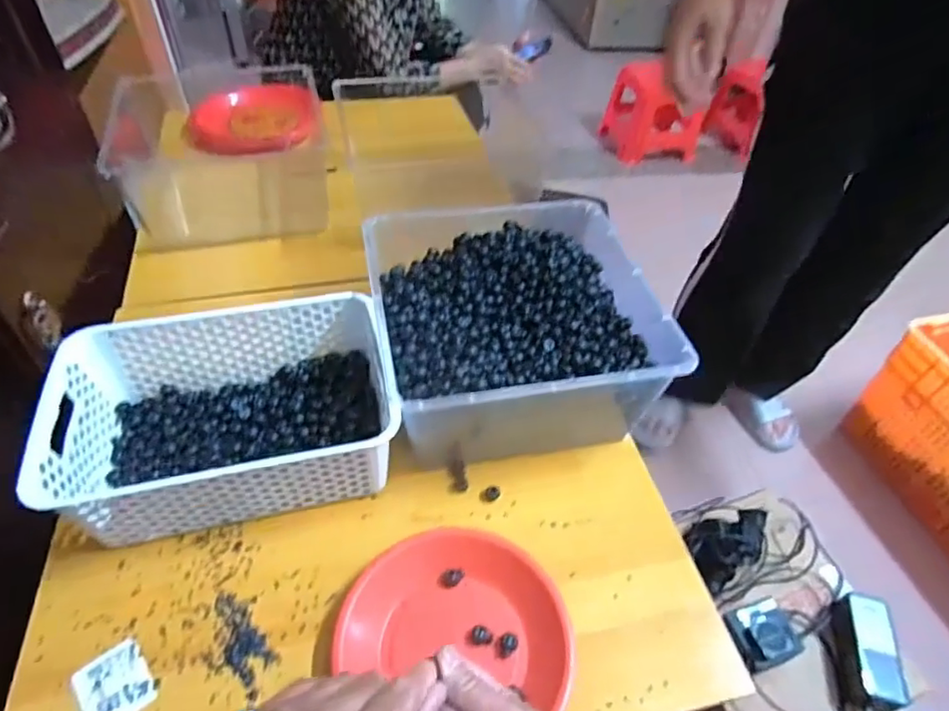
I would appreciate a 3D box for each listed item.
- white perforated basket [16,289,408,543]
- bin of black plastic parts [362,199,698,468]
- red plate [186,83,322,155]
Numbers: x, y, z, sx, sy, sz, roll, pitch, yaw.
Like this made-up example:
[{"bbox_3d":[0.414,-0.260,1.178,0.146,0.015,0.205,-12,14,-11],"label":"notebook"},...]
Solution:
[{"bbox_3d":[-0.243,0.059,0.585,0.302,0.110,0.213,-11,49,-13],"label":"white perforated basket"},{"bbox_3d":[0.041,-0.035,0.671,0.282,0.137,0.303,-8,48,-11],"label":"bin of black plastic parts"},{"bbox_3d":[-0.419,-0.452,1.093,0.236,0.026,0.177,-5,62,-7],"label":"red plate"}]

